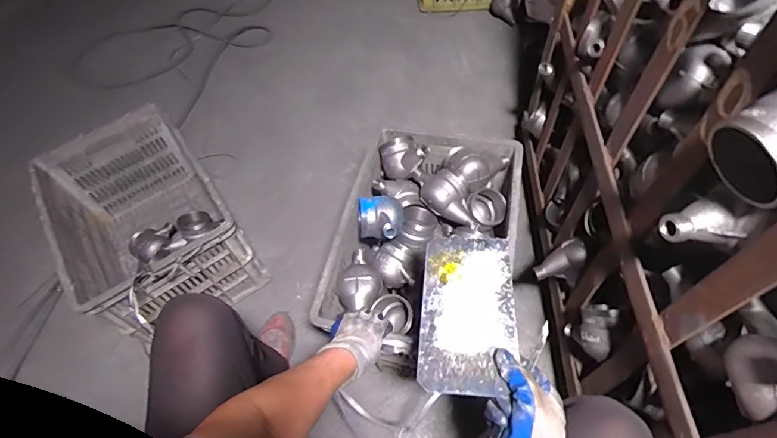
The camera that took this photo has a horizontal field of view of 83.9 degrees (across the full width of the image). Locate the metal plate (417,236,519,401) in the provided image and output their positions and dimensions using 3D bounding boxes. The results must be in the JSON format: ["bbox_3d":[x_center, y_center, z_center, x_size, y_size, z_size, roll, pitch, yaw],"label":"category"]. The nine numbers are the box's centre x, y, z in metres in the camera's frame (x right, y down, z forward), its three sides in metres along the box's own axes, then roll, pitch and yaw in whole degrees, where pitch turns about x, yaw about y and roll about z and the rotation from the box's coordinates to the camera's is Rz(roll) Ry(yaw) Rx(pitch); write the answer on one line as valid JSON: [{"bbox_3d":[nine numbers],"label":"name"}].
[{"bbox_3d":[0.104,0.114,0.567,0.118,0.006,0.233,2,47,9],"label":"metal plate"}]

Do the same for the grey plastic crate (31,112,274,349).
[{"bbox_3d":[-0.548,0.020,1.018,0.318,0.282,0.446,-34,61,-16],"label":"grey plastic crate"}]

